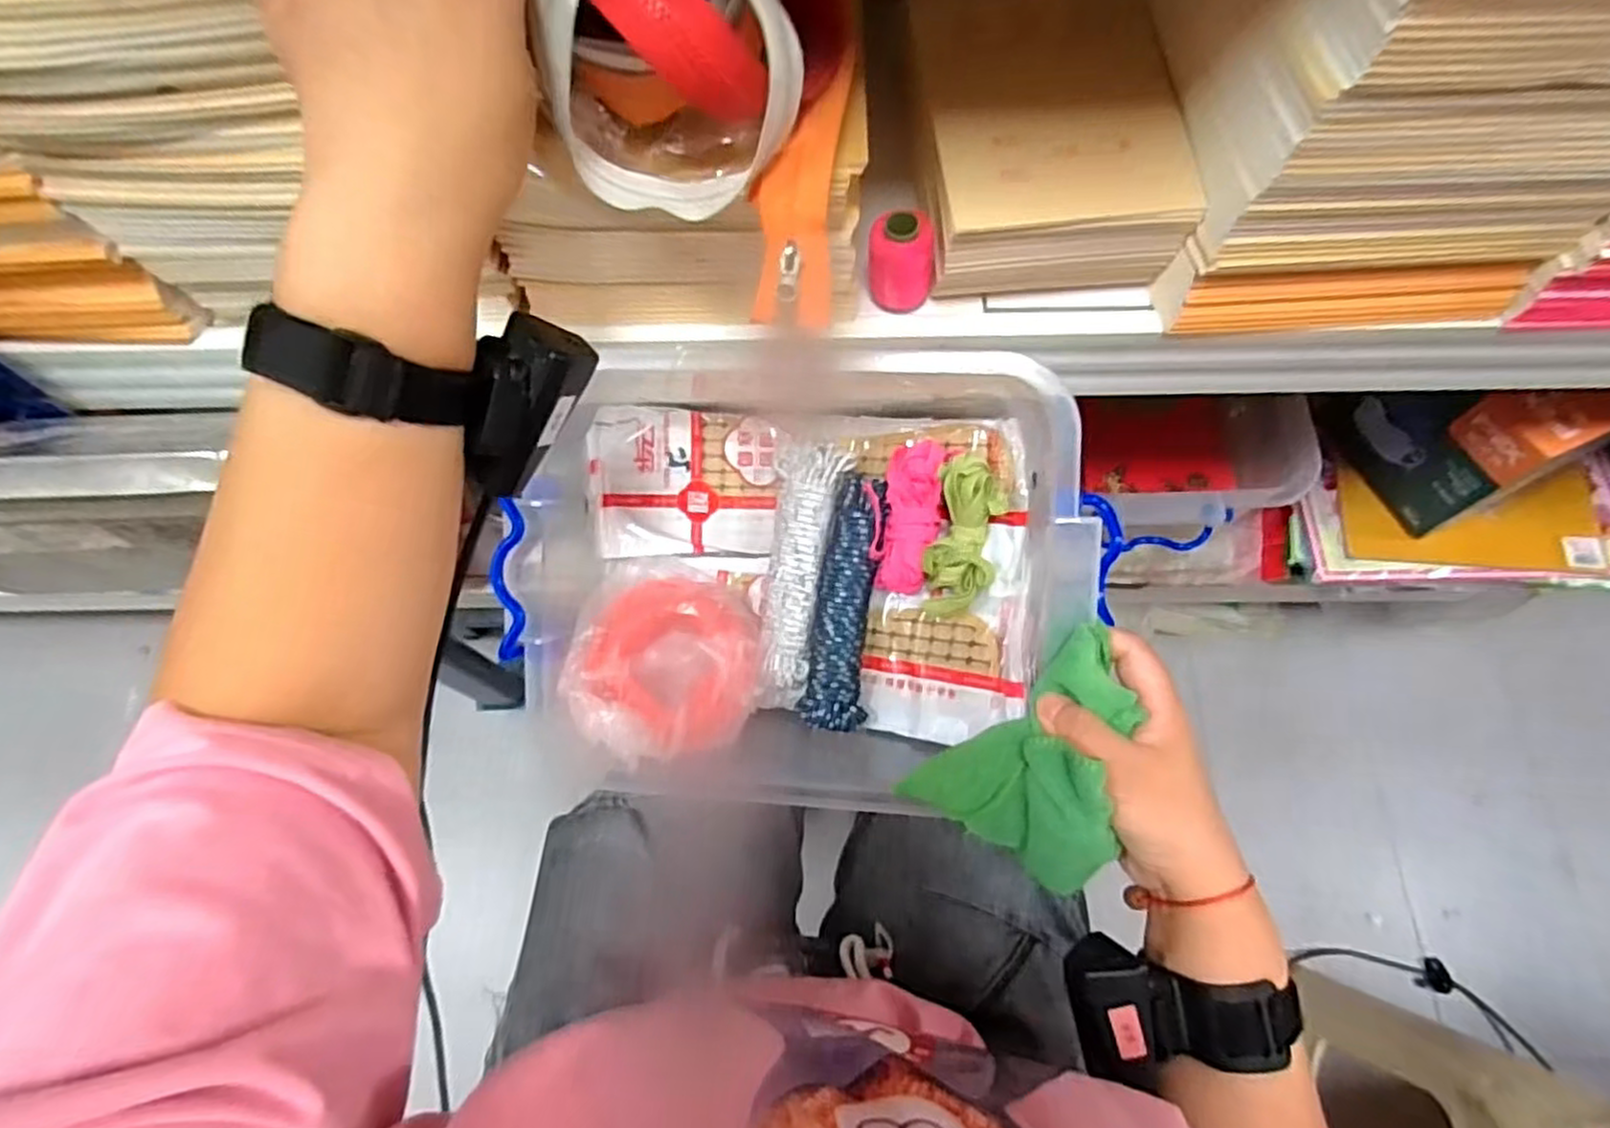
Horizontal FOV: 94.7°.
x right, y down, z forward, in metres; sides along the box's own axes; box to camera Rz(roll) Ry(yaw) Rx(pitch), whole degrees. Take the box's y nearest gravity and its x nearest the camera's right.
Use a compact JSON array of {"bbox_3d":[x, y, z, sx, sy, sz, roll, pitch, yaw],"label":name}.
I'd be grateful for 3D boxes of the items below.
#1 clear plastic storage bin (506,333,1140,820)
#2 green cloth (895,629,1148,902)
[{"bbox_3d":[0.002,-0.004,0.466,0.315,0.148,0.250,8,94,13],"label":"clear plastic storage bin"},{"bbox_3d":[0.127,0.093,0.384,0.095,0.059,0.115,30,73,12],"label":"green cloth"}]

